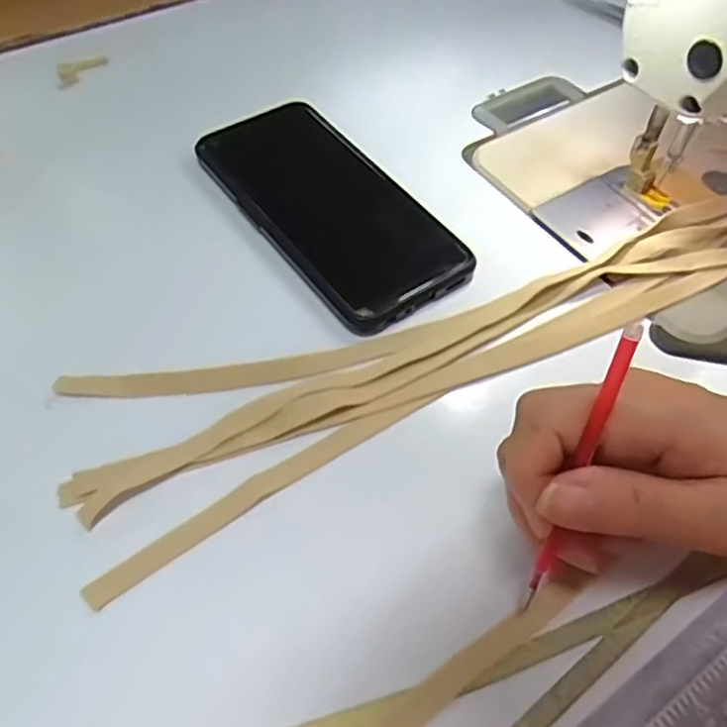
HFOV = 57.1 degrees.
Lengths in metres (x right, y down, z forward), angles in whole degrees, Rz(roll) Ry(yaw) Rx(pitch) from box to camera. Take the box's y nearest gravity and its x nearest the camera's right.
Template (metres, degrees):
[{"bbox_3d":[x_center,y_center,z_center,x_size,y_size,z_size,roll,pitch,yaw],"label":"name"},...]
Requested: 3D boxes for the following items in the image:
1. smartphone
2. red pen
[{"bbox_3d":[-0.018,-0.084,0.357,0.078,0.010,0.164,-31,62,-23],"label":"smartphone"},{"bbox_3d":[0.069,0.039,0.218,0.005,0.114,0.004,13,30,6],"label":"red pen"}]

